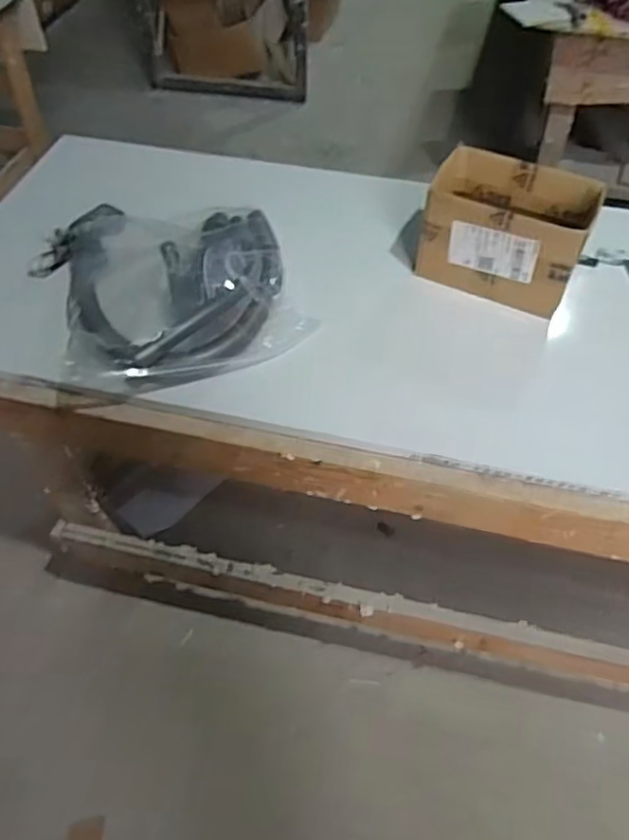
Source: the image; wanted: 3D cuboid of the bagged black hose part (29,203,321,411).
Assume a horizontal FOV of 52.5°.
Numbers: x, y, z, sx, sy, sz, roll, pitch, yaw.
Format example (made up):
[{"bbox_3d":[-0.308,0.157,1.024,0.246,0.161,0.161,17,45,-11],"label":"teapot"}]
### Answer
[{"bbox_3d":[-0.225,-0.217,0.985,0.371,0.120,0.389,-12,53,-9],"label":"bagged black hose part"}]

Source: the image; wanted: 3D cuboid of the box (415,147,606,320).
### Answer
[{"bbox_3d":[0.297,-0.290,0.999,0.230,0.169,0.144,23,56,17],"label":"box"}]

